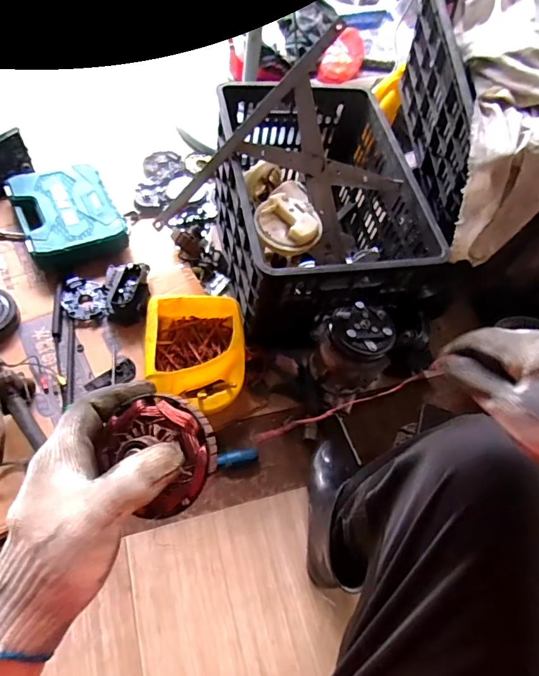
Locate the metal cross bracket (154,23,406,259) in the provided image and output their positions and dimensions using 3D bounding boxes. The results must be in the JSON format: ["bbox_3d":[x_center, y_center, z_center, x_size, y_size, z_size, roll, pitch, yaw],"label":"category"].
[{"bbox_3d":[0.044,-0.274,0.881,0.312,0.464,0.039,41,22,-23],"label":"metal cross bracket"}]

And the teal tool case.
[{"bbox_3d":[-0.444,-0.269,1.020,0.201,0.067,0.253,-23,63,-18],"label":"teal tool case"}]

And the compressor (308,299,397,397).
[{"bbox_3d":[0.154,0.022,0.864,0.124,0.168,0.128,-6,62,-13],"label":"compressor"}]

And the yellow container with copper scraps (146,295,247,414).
[{"bbox_3d":[-0.137,0.030,0.868,0.181,0.074,0.228,-4,61,-12],"label":"yellow container with copper scraps"}]

